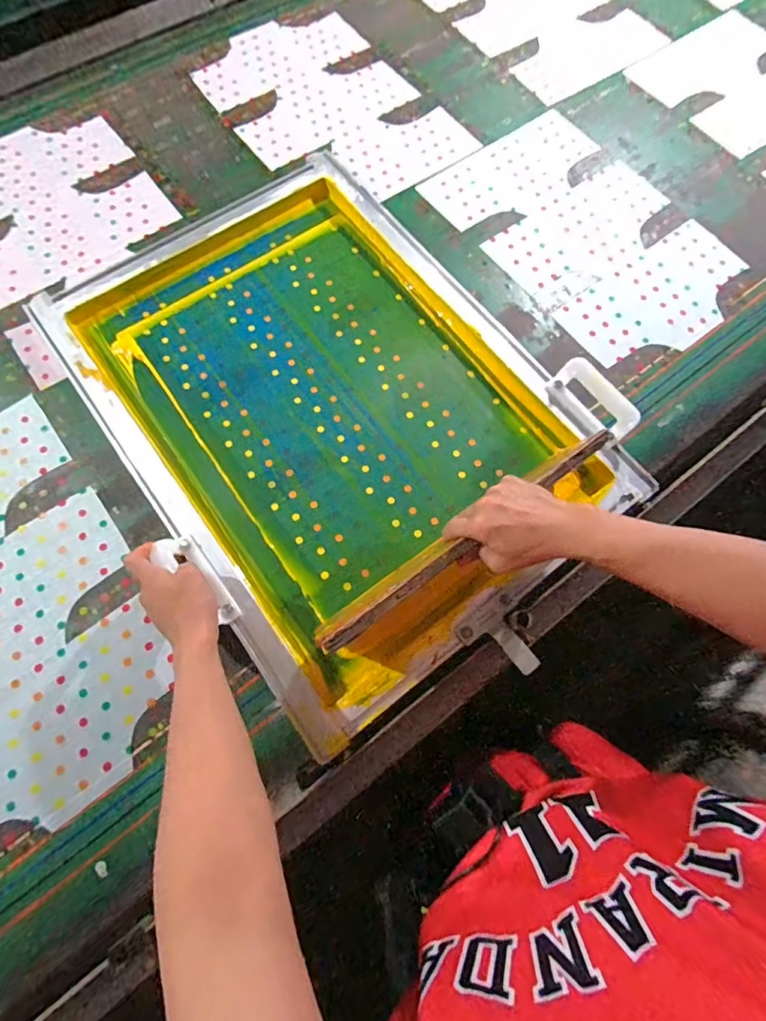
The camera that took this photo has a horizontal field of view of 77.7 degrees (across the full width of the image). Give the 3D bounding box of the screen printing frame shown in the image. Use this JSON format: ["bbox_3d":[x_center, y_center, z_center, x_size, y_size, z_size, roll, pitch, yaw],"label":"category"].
[{"bbox_3d":[-0.080,-0.161,0.664,0.552,0.036,0.751,-37,74,-12],"label":"screen printing frame"}]

